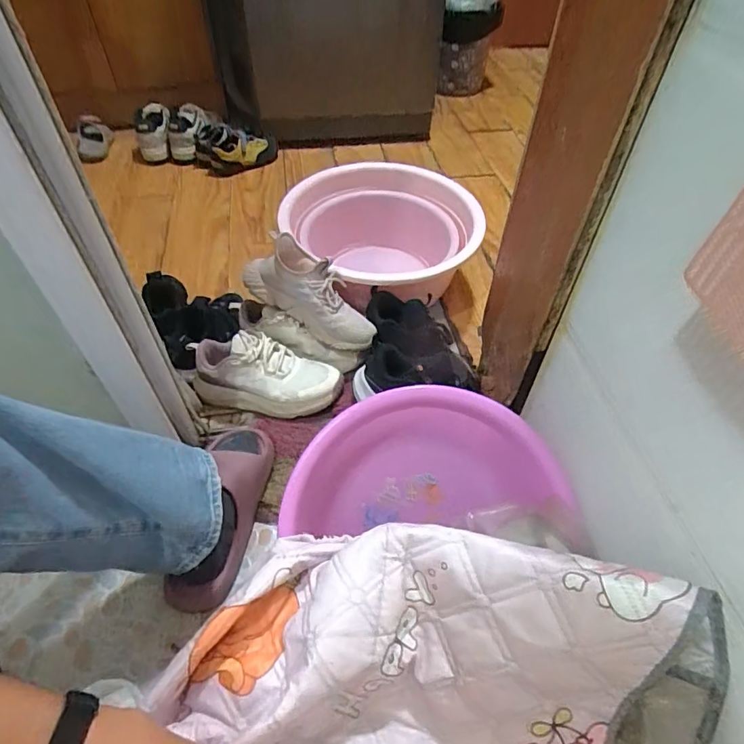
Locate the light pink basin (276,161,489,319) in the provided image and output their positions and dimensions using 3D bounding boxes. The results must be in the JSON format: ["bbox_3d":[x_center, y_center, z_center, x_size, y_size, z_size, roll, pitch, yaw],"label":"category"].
[{"bbox_3d":[0.034,-0.262,1.019,0.348,0.183,0.368,0,51,0],"label":"light pink basin"}]

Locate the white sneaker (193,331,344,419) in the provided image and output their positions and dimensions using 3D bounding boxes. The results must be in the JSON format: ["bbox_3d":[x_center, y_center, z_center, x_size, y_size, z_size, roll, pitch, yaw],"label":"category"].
[{"bbox_3d":[-0.178,0.006,0.816,0.250,0.087,0.098,8,51,6],"label":"white sneaker"}]

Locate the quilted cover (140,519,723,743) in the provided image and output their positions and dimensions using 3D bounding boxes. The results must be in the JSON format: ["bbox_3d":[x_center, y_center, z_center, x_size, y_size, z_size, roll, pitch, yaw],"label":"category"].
[{"bbox_3d":[0.025,0.314,0.390,0.421,0.196,0.361,20,53,16],"label":"quilted cover"}]

